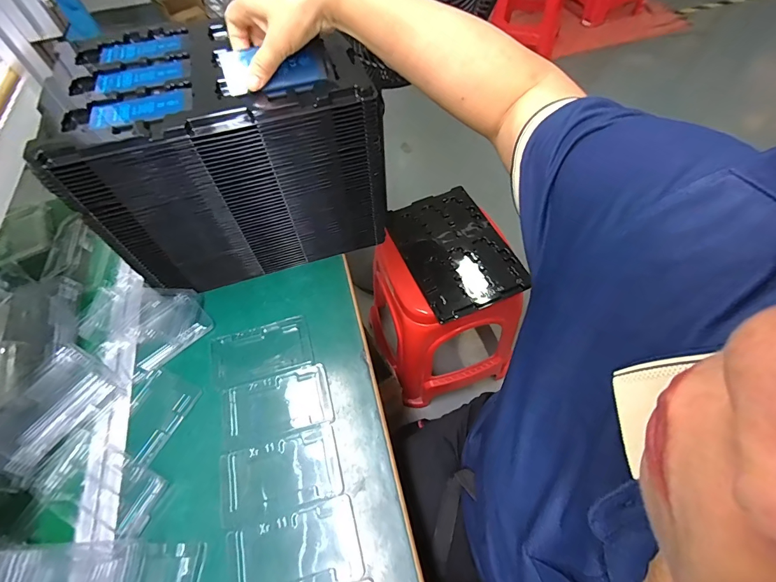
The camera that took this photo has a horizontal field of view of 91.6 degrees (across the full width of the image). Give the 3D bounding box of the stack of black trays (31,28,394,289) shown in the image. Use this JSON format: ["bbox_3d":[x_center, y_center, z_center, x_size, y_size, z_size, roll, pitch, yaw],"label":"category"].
[{"bbox_3d":[-0.199,-0.181,0.513,0.329,0.246,0.211,-18,59,-7],"label":"stack of black trays"}]

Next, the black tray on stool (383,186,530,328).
[{"bbox_3d":[0.155,-0.102,0.889,0.229,0.023,0.324,-22,59,-9],"label":"black tray on stool"}]

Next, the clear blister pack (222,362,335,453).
[{"bbox_3d":[-0.134,0.138,0.455,0.127,0.007,0.077,-17,59,-6],"label":"clear blister pack"}]

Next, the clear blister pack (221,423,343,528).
[{"bbox_3d":[-0.118,0.201,0.415,0.127,0.008,0.075,-16,59,-6],"label":"clear blister pack"}]

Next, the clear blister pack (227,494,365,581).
[{"bbox_3d":[-0.092,0.262,0.377,0.127,0.009,0.070,-15,59,-5],"label":"clear blister pack"}]

